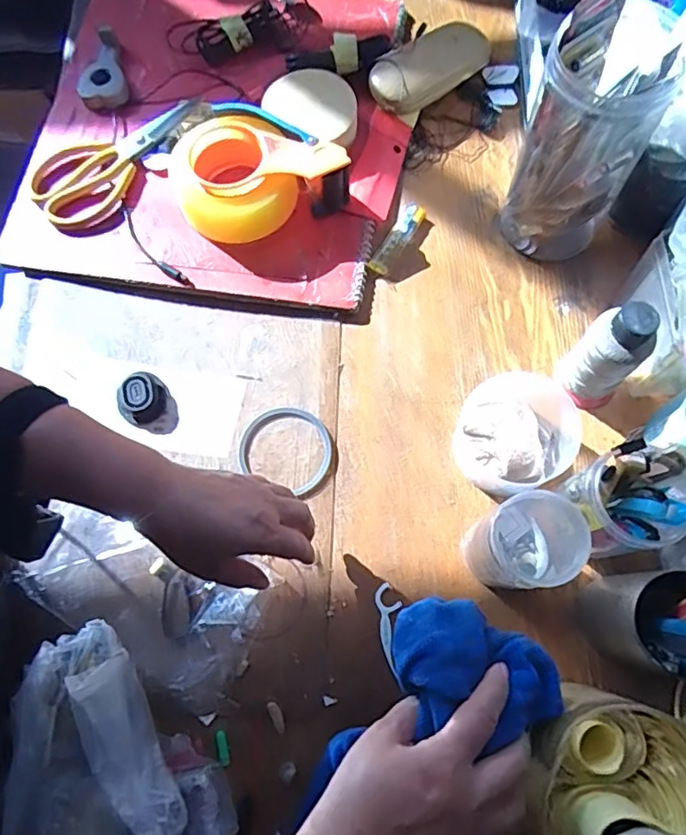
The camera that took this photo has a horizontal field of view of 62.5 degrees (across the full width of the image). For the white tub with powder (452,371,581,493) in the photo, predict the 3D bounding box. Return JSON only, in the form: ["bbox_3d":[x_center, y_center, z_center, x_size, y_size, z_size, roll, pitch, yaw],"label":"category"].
[{"bbox_3d":[0.157,0.013,0.497,0.114,0.064,0.094,-24,73,-6],"label":"white tub with powder"}]

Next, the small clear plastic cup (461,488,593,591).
[{"bbox_3d":[0.137,0.098,0.433,0.062,0.133,0.059,0,72,2],"label":"small clear plastic cup"}]

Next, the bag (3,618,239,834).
[{"bbox_3d":[-0.170,0.248,0.401,0.104,0.106,0.181,-35,74,-9],"label":"bag"}]

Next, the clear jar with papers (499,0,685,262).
[{"bbox_3d":[0.215,-0.244,0.497,0.094,0.217,0.096,33,76,11],"label":"clear jar with papers"}]

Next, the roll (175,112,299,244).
[{"bbox_3d":[-0.113,-0.242,0.567,0.110,0.052,0.102,0,72,2],"label":"roll"}]

